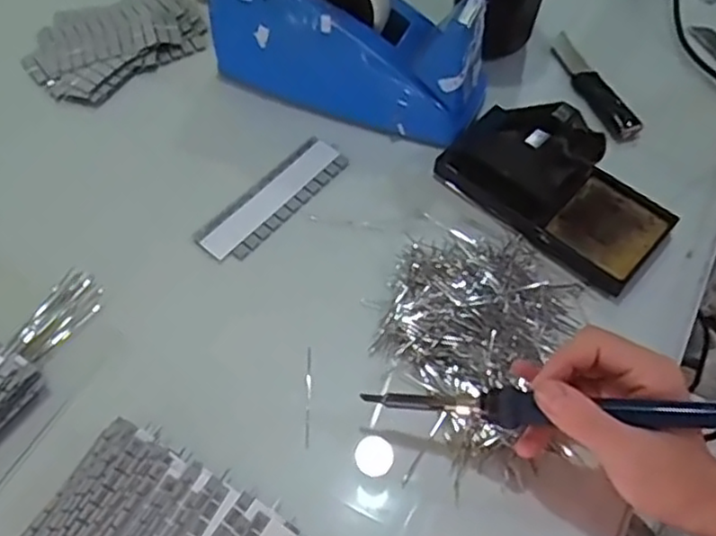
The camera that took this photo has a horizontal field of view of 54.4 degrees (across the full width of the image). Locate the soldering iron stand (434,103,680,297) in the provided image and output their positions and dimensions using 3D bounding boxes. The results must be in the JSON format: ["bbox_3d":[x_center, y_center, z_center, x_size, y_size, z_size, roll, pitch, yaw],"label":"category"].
[{"bbox_3d":[0.136,-0.064,0.473,0.157,0.069,0.075,36,66,20],"label":"soldering iron stand"}]

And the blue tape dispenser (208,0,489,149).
[{"bbox_3d":[-0.009,-0.177,0.519,0.209,0.111,0.065,18,61,12],"label":"blue tape dispenser"}]

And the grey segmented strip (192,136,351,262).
[{"bbox_3d":[-0.061,-0.052,0.511,0.038,0.010,0.126,36,67,20],"label":"grey segmented strip"}]

